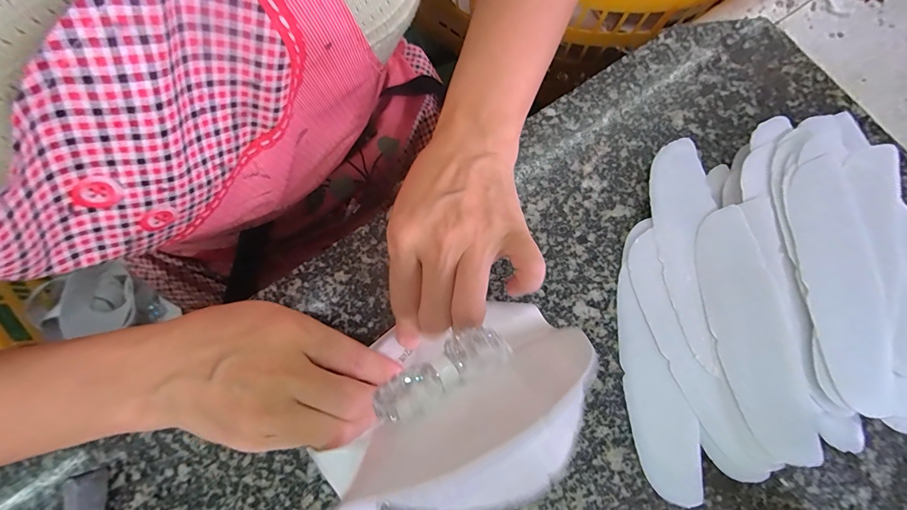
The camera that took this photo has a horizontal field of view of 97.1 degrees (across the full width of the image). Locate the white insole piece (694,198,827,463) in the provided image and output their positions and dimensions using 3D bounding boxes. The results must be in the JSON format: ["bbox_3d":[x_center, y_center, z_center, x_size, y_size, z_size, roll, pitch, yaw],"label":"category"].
[{"bbox_3d":[0.176,0.046,0.239,0.040,0.006,0.146,-14,80,8],"label":"white insole piece"}]

